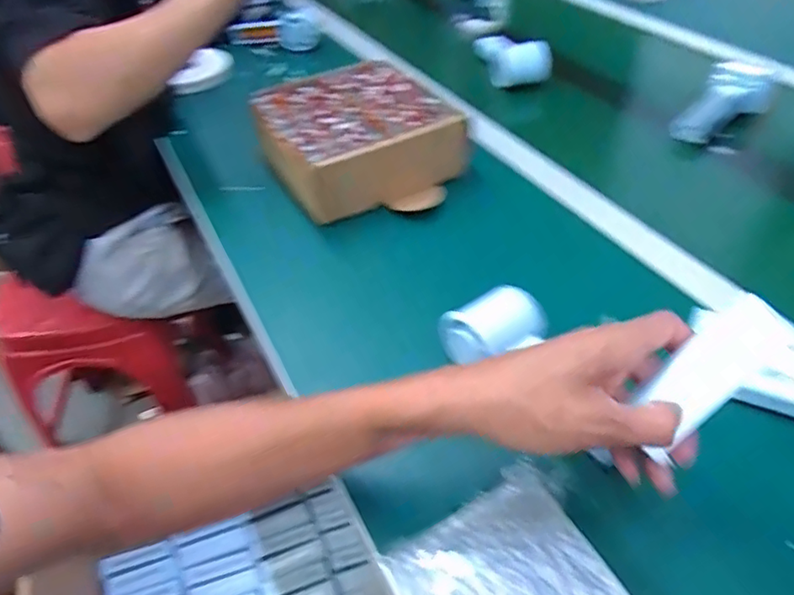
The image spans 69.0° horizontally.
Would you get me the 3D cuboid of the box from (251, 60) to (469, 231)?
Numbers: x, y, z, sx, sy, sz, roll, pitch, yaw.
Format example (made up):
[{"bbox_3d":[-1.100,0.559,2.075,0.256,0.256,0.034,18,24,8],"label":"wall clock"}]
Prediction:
[{"bbox_3d":[-0.045,-0.180,0.659,0.205,0.078,0.208,-22,47,-18],"label":"box"}]

